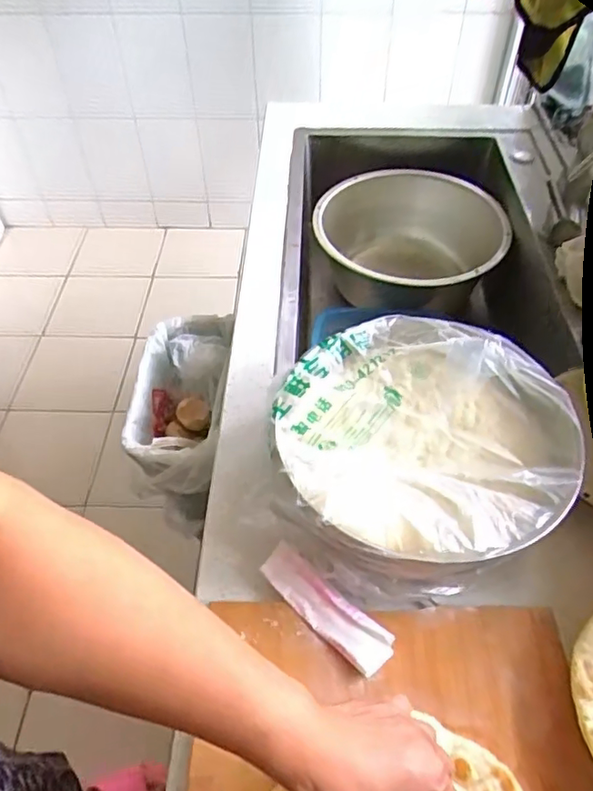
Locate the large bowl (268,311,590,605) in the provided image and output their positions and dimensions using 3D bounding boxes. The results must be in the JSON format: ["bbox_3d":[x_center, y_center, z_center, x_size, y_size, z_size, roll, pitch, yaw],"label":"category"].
[{"bbox_3d":[0.112,0.045,0.554,0.261,0.106,0.255,-1,53,1],"label":"large bowl"}]

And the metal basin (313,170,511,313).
[{"bbox_3d":[0.195,-0.247,1.053,0.325,0.163,0.283,7,53,7],"label":"metal basin"}]

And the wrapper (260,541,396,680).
[{"bbox_3d":[0.024,0.181,0.507,0.129,0.011,0.038,36,61,25],"label":"wrapper"}]

